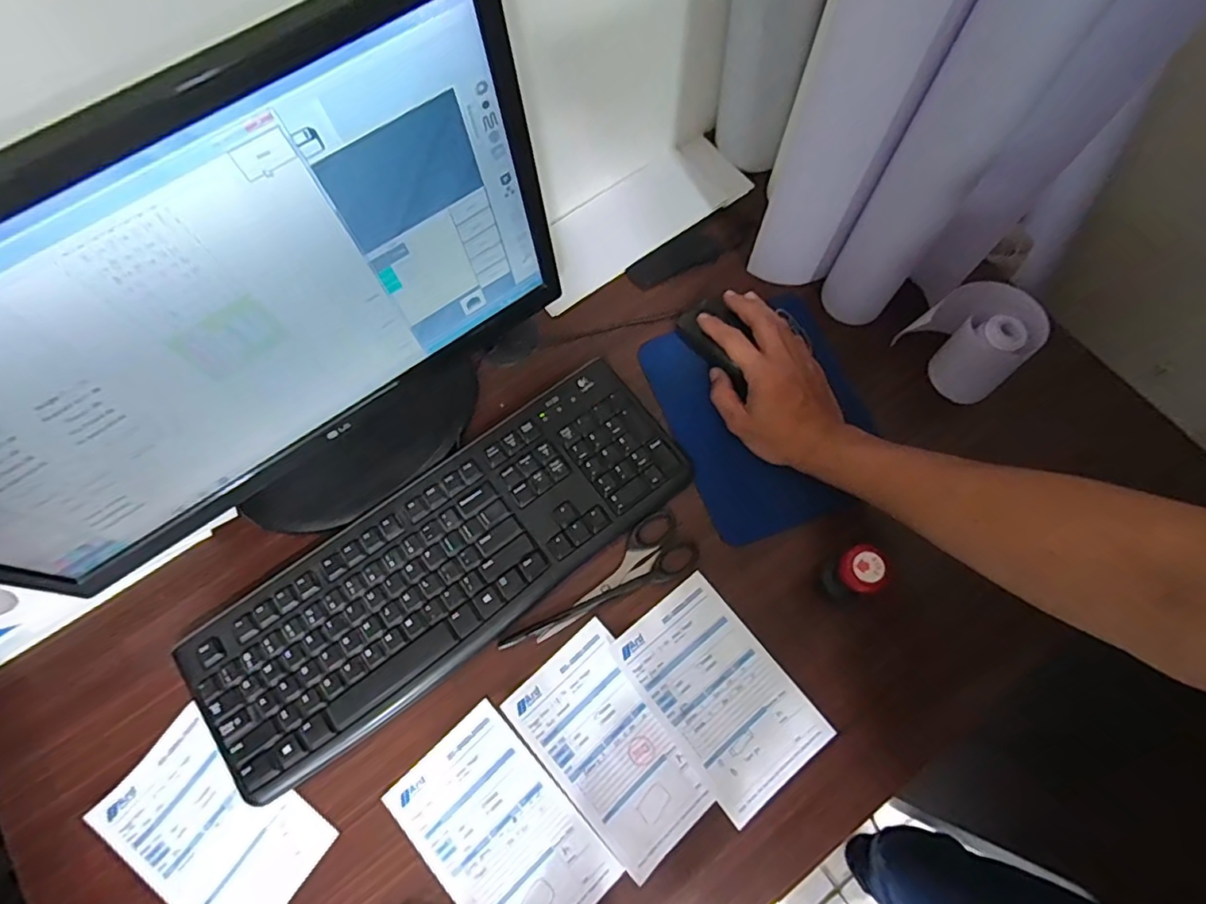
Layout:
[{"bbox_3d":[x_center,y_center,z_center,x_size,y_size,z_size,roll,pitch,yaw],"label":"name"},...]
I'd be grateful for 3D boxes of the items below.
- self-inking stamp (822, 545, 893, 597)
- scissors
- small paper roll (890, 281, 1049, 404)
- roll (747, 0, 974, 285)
[{"bbox_3d":[0.195,0.096,0.474,0.028,0.082,0.034,-16,71,-5],"label":"self-inking stamp"},{"bbox_3d":[-0.003,0.119,0.509,0.178,0.006,0.053,-33,73,-10],"label":"scissors"},{"bbox_3d":[0.334,-0.099,0.545,0.061,0.100,0.094,-40,79,-10],"label":"small paper roll"},{"bbox_3d":[0.190,-0.265,0.454,0.085,0.374,0.083,0,75,-1],"label":"roll"}]

